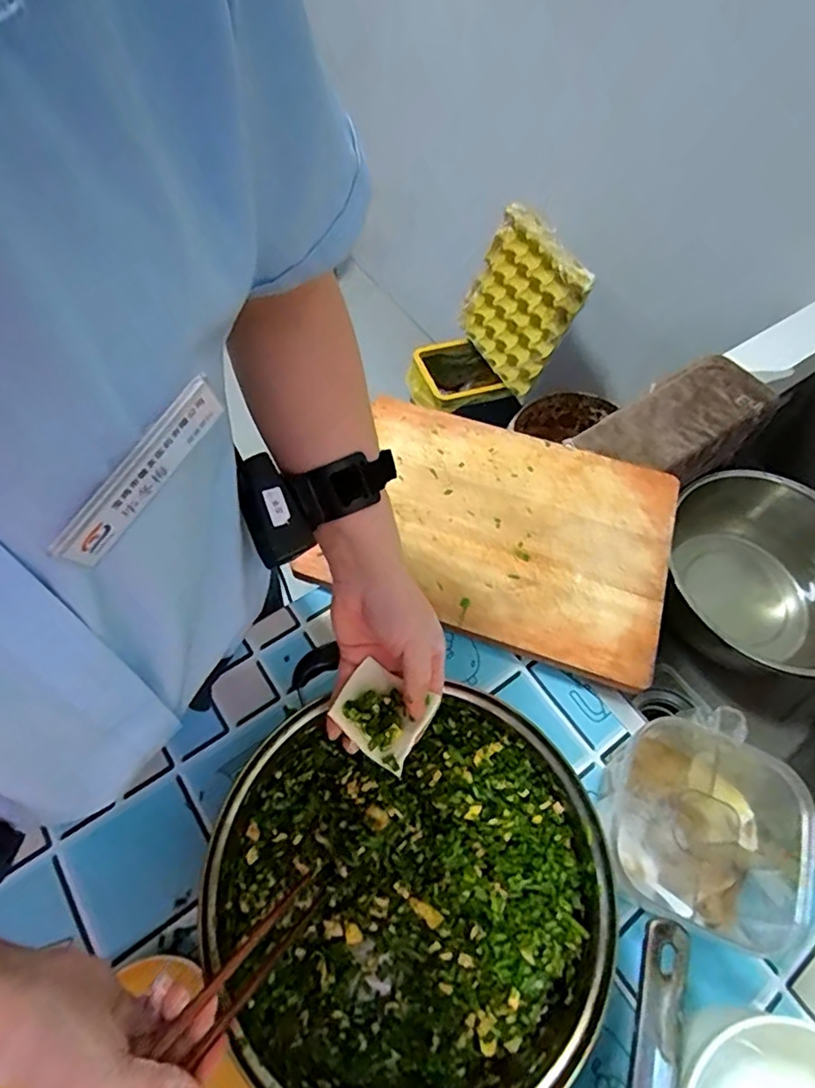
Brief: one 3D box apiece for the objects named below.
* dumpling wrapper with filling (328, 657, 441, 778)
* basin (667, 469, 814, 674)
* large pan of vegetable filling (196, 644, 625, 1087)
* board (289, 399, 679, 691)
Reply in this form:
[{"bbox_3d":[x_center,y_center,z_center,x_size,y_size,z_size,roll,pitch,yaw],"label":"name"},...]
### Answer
[{"bbox_3d":[-0.019,0.118,0.401,0.061,0.020,0.052,30,60,14],"label":"dumpling wrapper with filling"},{"bbox_3d":[0.490,0.057,0.788,0.248,0.151,0.254,2,60,-4],"label":"basin"},{"bbox_3d":[-0.001,0.245,0.414,0.280,0.072,0.266,25,61,9],"label":"large pan of vegetable filling"},{"bbox_3d":[0.095,-0.019,0.593,0.331,0.032,0.246,17,58,7],"label":"board"}]

